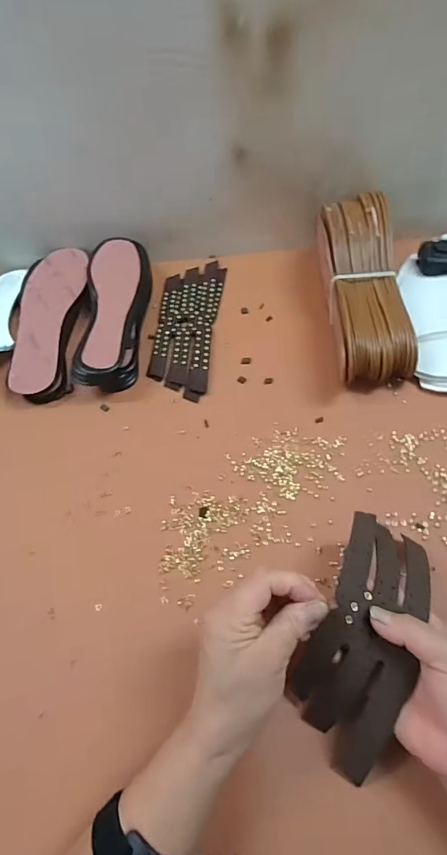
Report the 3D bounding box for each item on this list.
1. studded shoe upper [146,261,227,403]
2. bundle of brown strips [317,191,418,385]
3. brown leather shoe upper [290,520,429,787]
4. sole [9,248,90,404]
[{"bbox_3d":[-0.047,-0.131,0.575,0.076,0.006,0.220,3,57,8],"label":"studded shoe upper"},{"bbox_3d":[0.157,-0.158,0.528,0.084,0.082,0.229,-4,57,4],"label":"bundle of brown strips"},{"bbox_3d":[0.100,0.154,0.331,0.075,0.049,0.173,16,77,13],"label":"brown leather shoe upper"},{"bbox_3d":[-0.226,-0.138,0.580,0.098,0.028,0.240,-5,56,3],"label":"sole"}]

